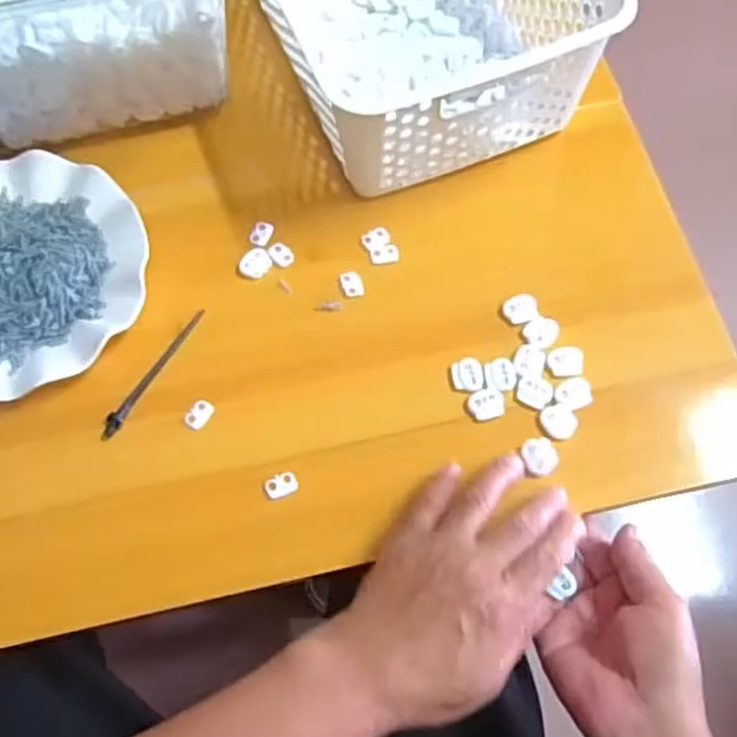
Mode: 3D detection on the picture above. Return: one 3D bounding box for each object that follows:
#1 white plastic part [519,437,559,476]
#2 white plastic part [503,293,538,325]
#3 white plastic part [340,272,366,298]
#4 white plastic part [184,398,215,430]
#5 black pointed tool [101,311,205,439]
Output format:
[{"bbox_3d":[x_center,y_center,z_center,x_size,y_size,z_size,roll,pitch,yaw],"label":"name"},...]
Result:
[{"bbox_3d":[0.106,0.054,0.473,0.019,0.005,0.024,-21,68,-8],"label":"white plastic part"},{"bbox_3d":[0.102,-0.041,0.513,0.022,0.004,0.021,0,67,0],"label":"white plastic part"},{"bbox_3d":[-0.011,-0.058,0.528,0.016,0.004,0.019,-8,67,-3],"label":"white plastic part"},{"bbox_3d":[-0.109,0.030,0.494,0.013,0.004,0.020,28,70,12],"label":"white plastic part"},{"bbox_3d":[-0.142,0.002,0.504,0.010,0.004,0.105,28,70,12],"label":"black pointed tool"}]

